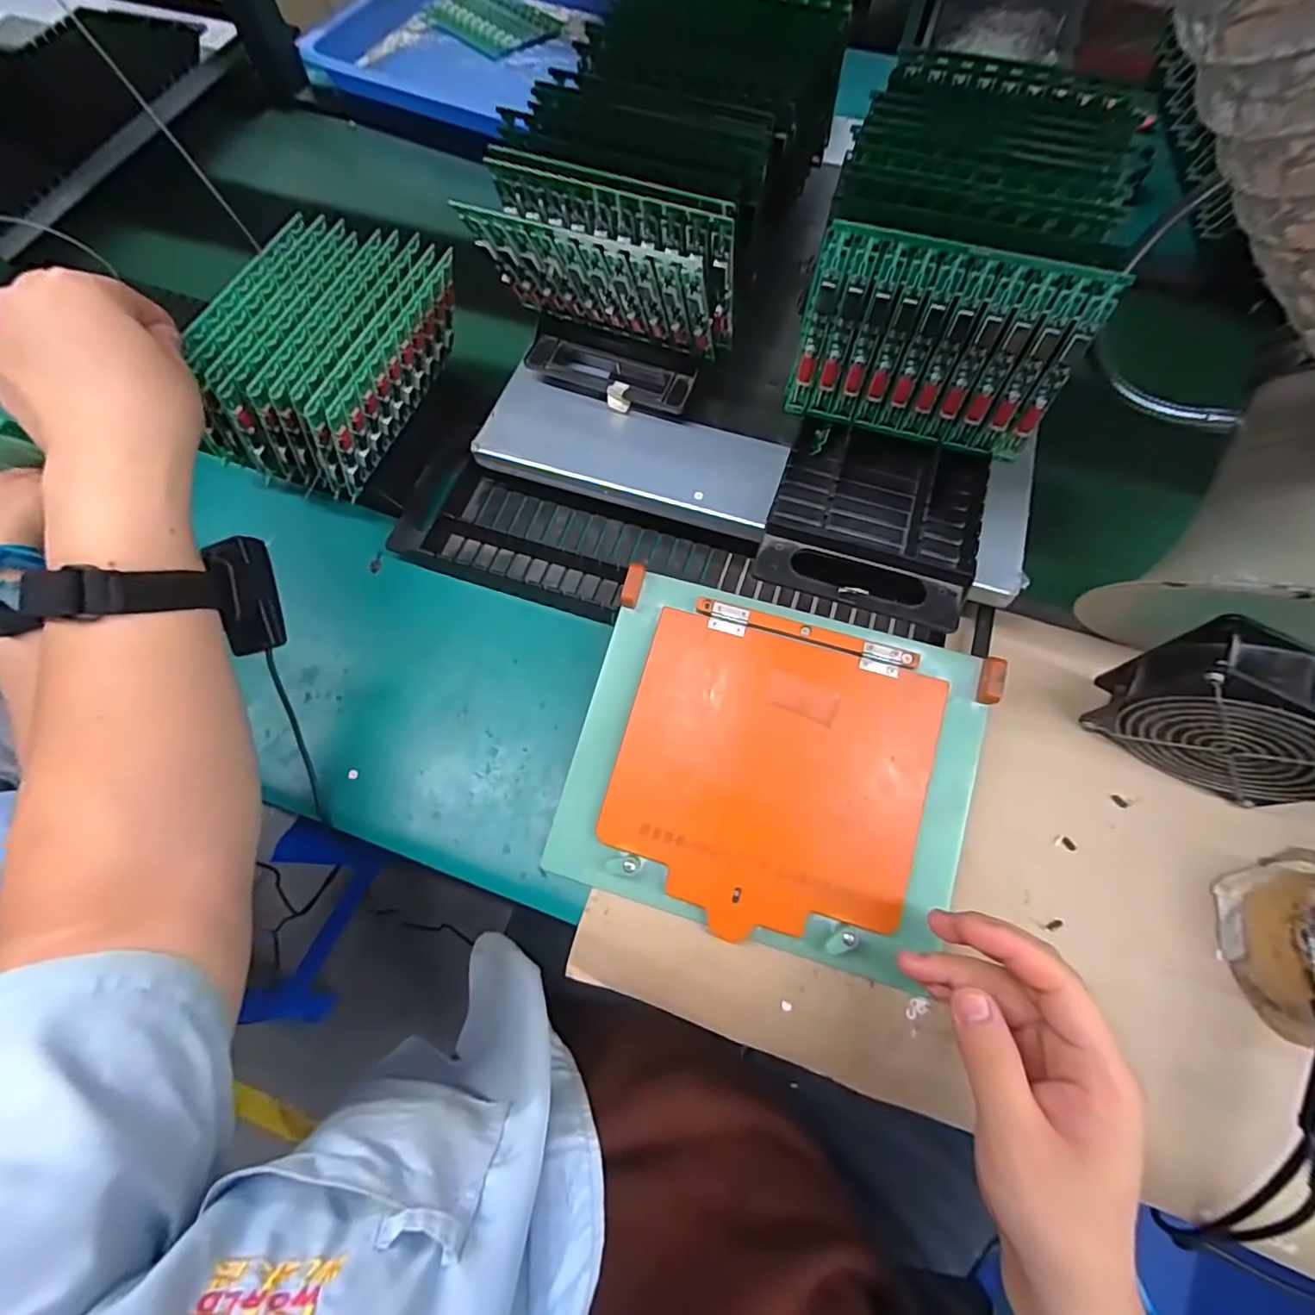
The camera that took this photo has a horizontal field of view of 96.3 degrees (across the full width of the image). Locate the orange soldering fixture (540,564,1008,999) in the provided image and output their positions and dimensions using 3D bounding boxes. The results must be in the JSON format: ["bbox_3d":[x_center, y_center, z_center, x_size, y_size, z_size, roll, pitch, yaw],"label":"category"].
[{"bbox_3d":[0.074,0.072,0.395,0.254,0.021,0.214,15,81,9],"label":"orange soldering fixture"}]

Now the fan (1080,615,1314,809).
[{"bbox_3d":[0.360,0.040,0.365,0.113,0.118,0.047,31,73,12],"label":"fan"}]

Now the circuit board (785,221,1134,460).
[{"bbox_3d":[0.176,-0.196,0.377,0.164,0.114,0.004,16,55,8],"label":"circuit board"}]

